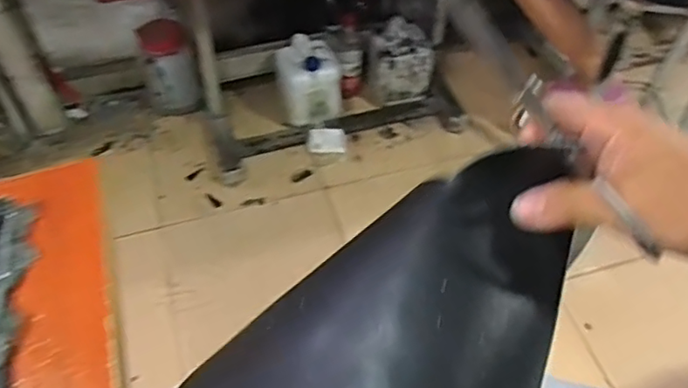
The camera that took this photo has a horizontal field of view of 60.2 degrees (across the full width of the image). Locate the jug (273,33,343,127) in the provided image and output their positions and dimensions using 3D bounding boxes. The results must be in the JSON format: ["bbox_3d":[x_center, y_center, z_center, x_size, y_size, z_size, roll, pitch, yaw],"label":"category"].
[{"bbox_3d":[-0.113,-0.363,1.929,0.192,0.279,0.200,-1,56,2],"label":"jug"}]

